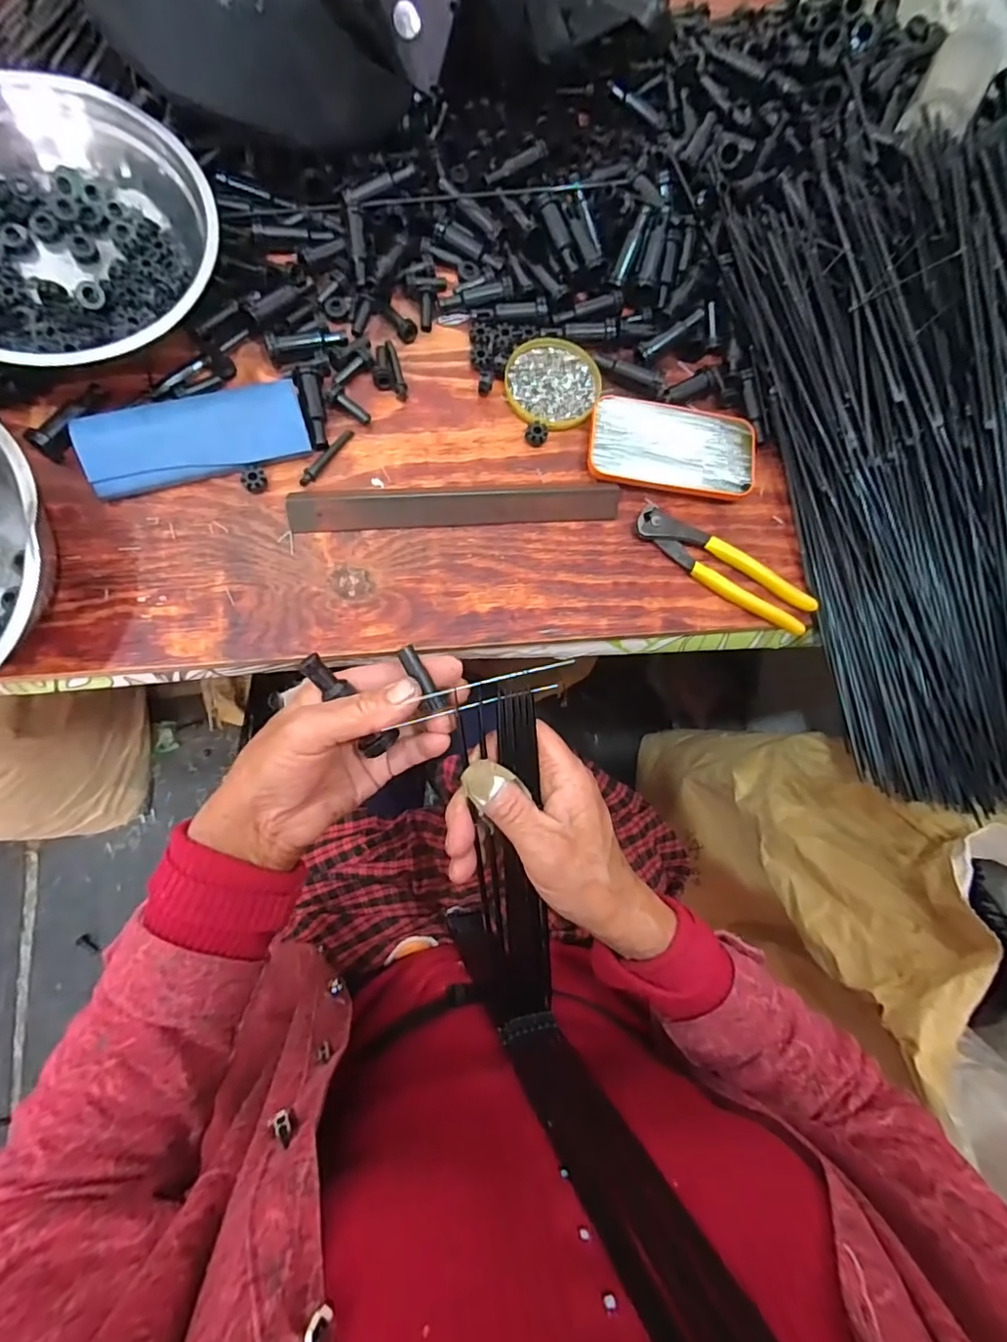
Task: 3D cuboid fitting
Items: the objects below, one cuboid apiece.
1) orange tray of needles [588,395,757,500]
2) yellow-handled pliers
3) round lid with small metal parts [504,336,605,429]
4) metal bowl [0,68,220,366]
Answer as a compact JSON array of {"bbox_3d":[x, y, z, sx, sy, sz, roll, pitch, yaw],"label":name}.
[{"bbox_3d":[0.147,-0.193,0.485,0.146,0.012,0.076,6,77,-6],"label":"orange tray of needles"},{"bbox_3d":[0.187,-0.087,0.475,0.165,0.019,0.040,33,76,1],"label":"yellow-handled pliers"},{"bbox_3d":[0.043,-0.253,0.496,0.081,0.013,0.084,2,78,-7],"label":"round lid with small metal parts"},{"bbox_3d":[-0.332,-0.317,0.401,0.187,0.074,0.203,2,78,-7],"label":"metal bowl"}]

